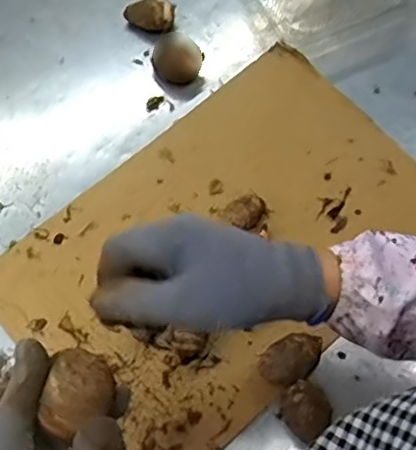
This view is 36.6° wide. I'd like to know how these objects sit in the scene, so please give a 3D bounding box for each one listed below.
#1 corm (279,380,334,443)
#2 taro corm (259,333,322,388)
[{"bbox_3d":[0.083,0.159,0.541,0.039,0.033,0.043,-39,73,-14],"label":"corm"},{"bbox_3d":[0.073,0.118,0.555,0.058,0.037,0.038,-28,70,-10],"label":"taro corm"}]

